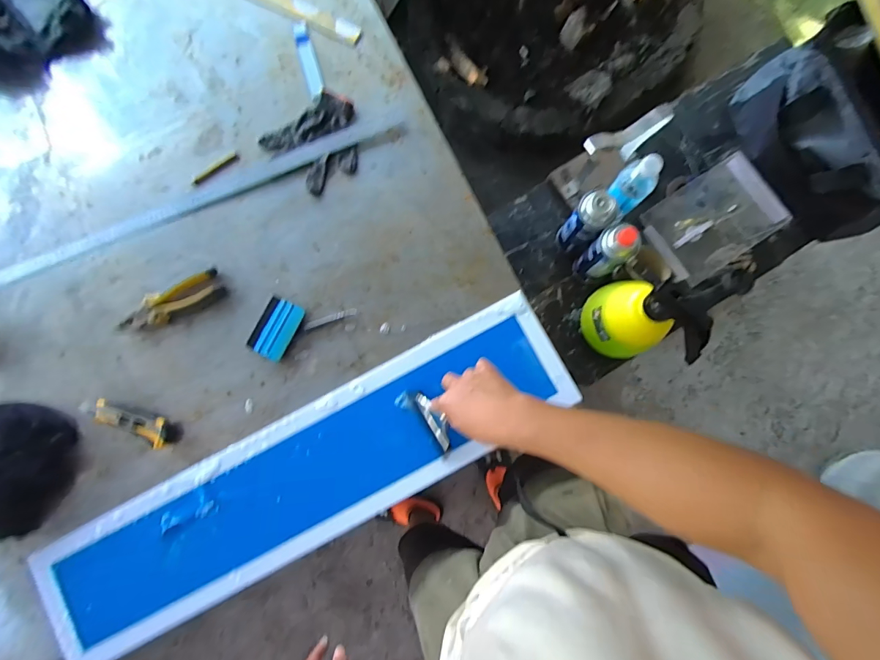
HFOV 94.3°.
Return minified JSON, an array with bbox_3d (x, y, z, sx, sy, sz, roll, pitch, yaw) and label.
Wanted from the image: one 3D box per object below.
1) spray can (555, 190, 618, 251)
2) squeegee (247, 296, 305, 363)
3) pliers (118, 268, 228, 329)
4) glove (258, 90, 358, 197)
[{"bbox_3d":[0.274,-0.200,0.773,0.057,0.174,0.063,-43,85,-3],"label":"spray can"},{"bbox_3d":[-0.276,-0.003,0.685,0.065,0.013,0.098,26,86,4],"label":"squeegee"},{"bbox_3d":[-0.455,-0.046,0.686,0.178,0.030,0.051,-25,84,-1],"label":"pliers"},{"bbox_3d":[-0.212,-0.329,0.718,0.168,0.024,0.150,-35,84,-2],"label":"glove"}]

